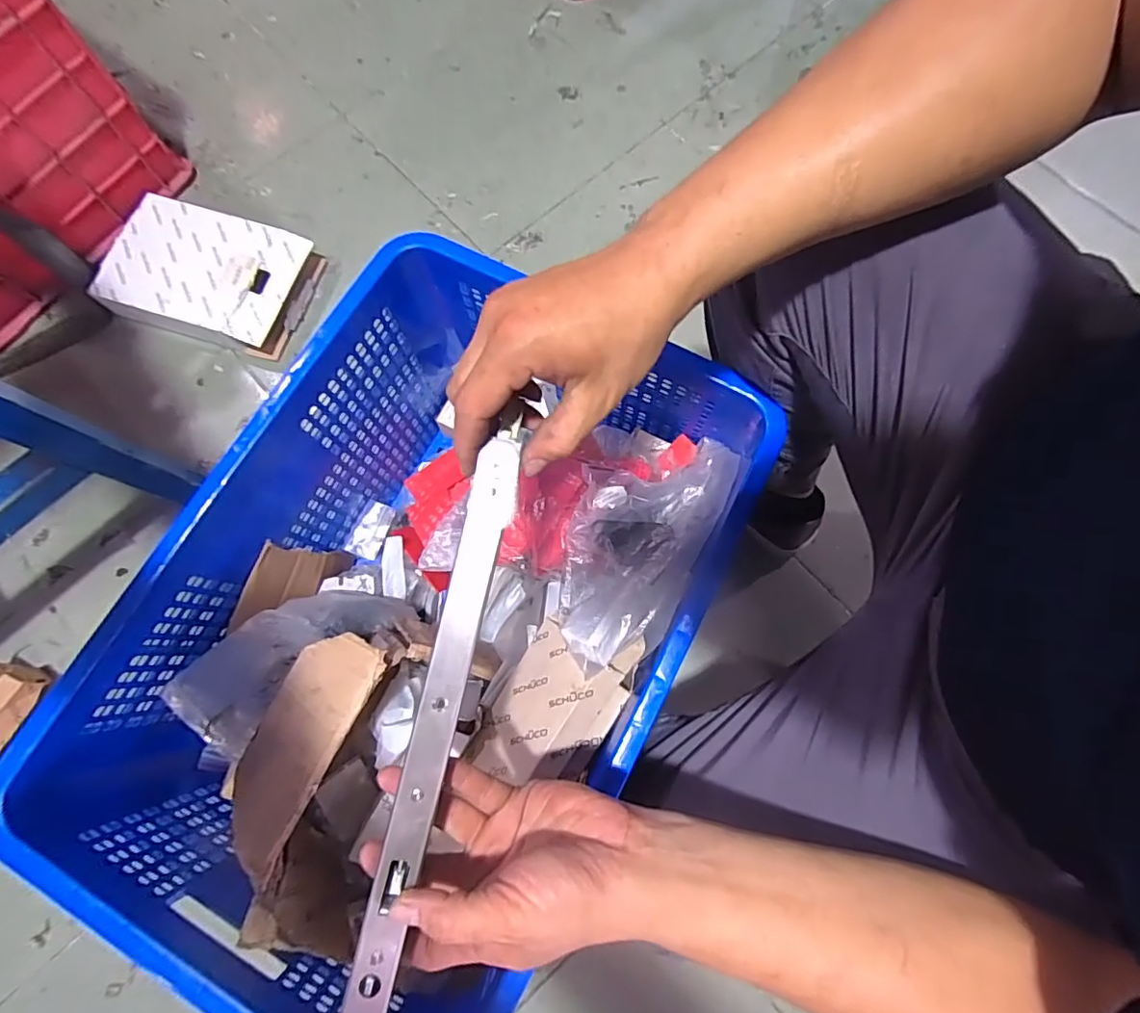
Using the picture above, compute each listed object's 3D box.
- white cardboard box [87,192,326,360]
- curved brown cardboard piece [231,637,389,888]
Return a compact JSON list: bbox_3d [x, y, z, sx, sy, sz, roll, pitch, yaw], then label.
[{"bbox_3d":[-0.568,-0.363,0.863,0.302,0.061,0.199,16,76,6],"label":"white cardboard box"},{"bbox_3d":[-0.223,0.188,0.445,0.094,0.010,0.177,16,71,33],"label":"curved brown cardboard piece"}]

